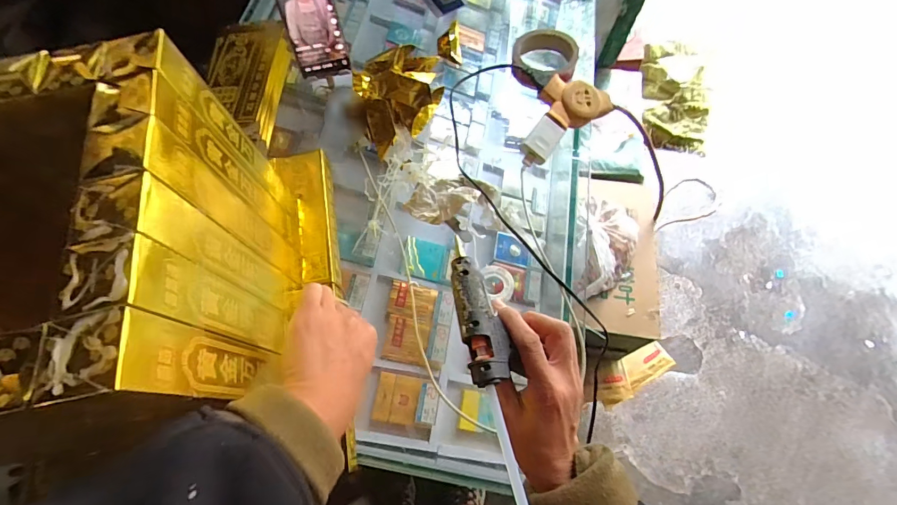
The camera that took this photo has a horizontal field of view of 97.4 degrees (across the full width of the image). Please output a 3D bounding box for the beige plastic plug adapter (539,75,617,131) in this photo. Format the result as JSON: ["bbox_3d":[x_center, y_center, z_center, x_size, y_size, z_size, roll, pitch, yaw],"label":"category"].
[{"bbox_3d":[0.178,-0.212,0.547,0.091,0.031,0.069,-23,67,-7],"label":"beige plastic plug adapter"}]

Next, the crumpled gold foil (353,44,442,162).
[{"bbox_3d":[-0.076,-0.242,0.578,0.131,0.052,0.185,-12,66,-2],"label":"crumpled gold foil"}]

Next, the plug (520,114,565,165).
[{"bbox_3d":[0.128,-0.153,0.533,0.036,0.022,0.064,31,72,16],"label":"plug"}]

